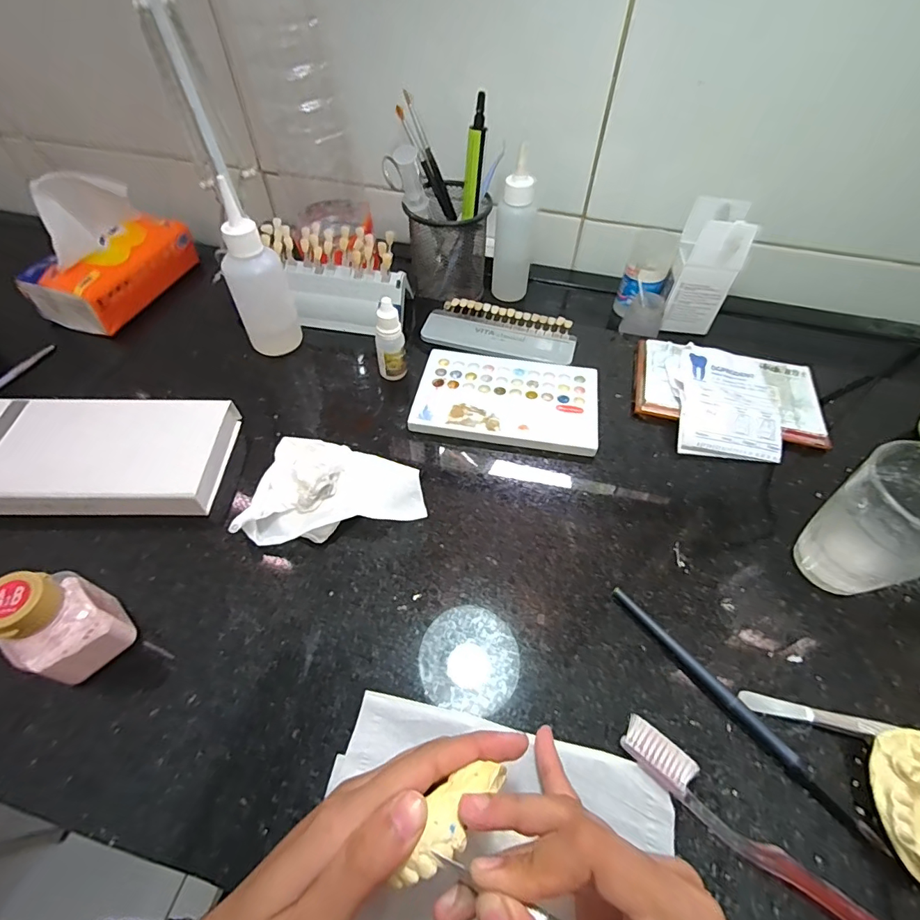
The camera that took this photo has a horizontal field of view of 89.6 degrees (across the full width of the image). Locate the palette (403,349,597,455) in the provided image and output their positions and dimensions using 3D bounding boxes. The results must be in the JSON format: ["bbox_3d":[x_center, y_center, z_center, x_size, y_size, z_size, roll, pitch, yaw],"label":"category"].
[{"bbox_3d":[0.041,-0.054,0.400,0.151,0.010,0.097,10,54,5],"label":"palette"}]

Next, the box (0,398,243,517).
[{"bbox_3d":[-0.289,-0.003,0.347,0.217,0.032,0.097,-2,55,0],"label":"box"}]

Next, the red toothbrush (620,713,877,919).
[{"bbox_3d":[0.163,0.199,0.217,0.189,0.012,0.019,36,60,22],"label":"red toothbrush"}]

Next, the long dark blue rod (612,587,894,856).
[{"bbox_3d":[0.154,0.138,0.265,0.009,0.010,0.163,-33,61,-23],"label":"long dark blue rod"}]

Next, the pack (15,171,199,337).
[{"bbox_3d":[-0.429,-0.260,0.554,0.092,0.127,0.176,16,55,9],"label":"pack"}]

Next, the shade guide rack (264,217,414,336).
[{"bbox_3d":[-0.120,-0.171,0.444,0.133,0.070,0.065,9,54,4],"label":"shade guide rack"}]

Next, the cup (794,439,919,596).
[{"bbox_3d":[0.262,0.041,0.288,0.072,0.087,0.066,-17,56,-14],"label":"cup"}]

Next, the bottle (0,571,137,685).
[{"bbox_3d":[-0.219,0.090,0.255,0.037,0.076,0.041,34,60,21],"label":"bottle"}]

